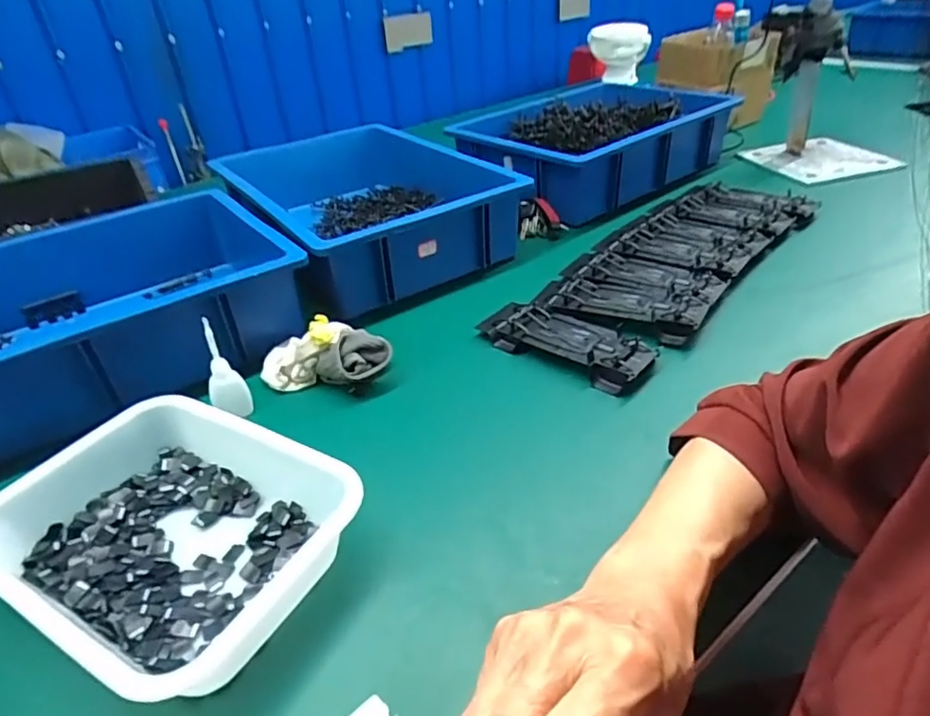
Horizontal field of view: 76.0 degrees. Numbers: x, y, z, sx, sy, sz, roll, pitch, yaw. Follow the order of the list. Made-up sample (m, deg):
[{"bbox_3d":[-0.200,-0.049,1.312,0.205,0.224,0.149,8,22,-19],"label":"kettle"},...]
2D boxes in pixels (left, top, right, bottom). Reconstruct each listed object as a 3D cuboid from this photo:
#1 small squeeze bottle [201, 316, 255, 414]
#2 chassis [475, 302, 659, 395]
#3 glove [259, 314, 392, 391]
[{"bbox_3d":[-0.231,0.010,0.566,0.031,0.103,0.025,-10,34,-9],"label":"small squeeze bottle"},{"bbox_3d":[0.109,-0.020,0.645,0.187,0.033,0.081,22,42,33],"label":"chassis"},{"bbox_3d":[-0.147,-0.009,0.629,0.142,0.065,0.077,-7,35,16],"label":"glove"}]

